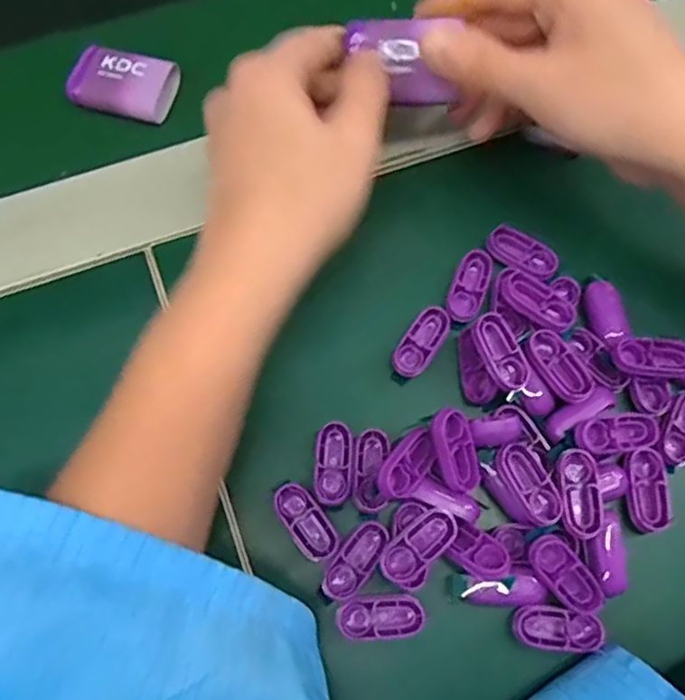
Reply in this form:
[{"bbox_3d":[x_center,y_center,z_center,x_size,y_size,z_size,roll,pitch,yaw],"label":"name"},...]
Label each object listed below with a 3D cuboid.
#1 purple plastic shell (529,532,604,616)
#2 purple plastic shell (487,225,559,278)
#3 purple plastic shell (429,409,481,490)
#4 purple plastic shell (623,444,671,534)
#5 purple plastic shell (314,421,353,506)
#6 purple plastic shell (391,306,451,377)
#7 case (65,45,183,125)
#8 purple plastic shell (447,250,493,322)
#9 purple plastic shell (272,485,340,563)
[{"bbox_3d":[0.087,0.087,0.249,0.016,0.007,0.035,-40,90,-13],"label":"purple plastic shell"},{"bbox_3d":[0.084,-0.046,0.299,0.034,0.004,0.015,28,73,8],"label":"purple plastic shell"},{"bbox_3d":[0.044,0.040,0.260,0.018,0.008,0.032,-7,81,-35],"label":"purple plastic shell"},{"bbox_3d":[0.127,0.058,0.268,0.015,0.008,0.034,-3,71,-2],"label":"purple plastic shell"},{"bbox_3d":[-0.004,0.047,0.267,0.015,0.004,0.033,1,71,0],"label":"purple plastic shell"},{"bbox_3d":[0.035,-0.004,0.285,0.016,0.004,0.034,32,74,10],"label":"purple plastic shell"},{"bbox_3d":[-0.114,-0.138,0.333,0.052,0.010,0.036,14,72,4],"label":"case"},{"bbox_3d":[0.059,-0.030,0.295,0.015,0.005,0.034,20,72,6],"label":"purple plastic shell"},{"bbox_3d":[-0.015,0.070,0.262,0.016,0.005,0.033,-35,75,-12],"label":"purple plastic shell"}]

